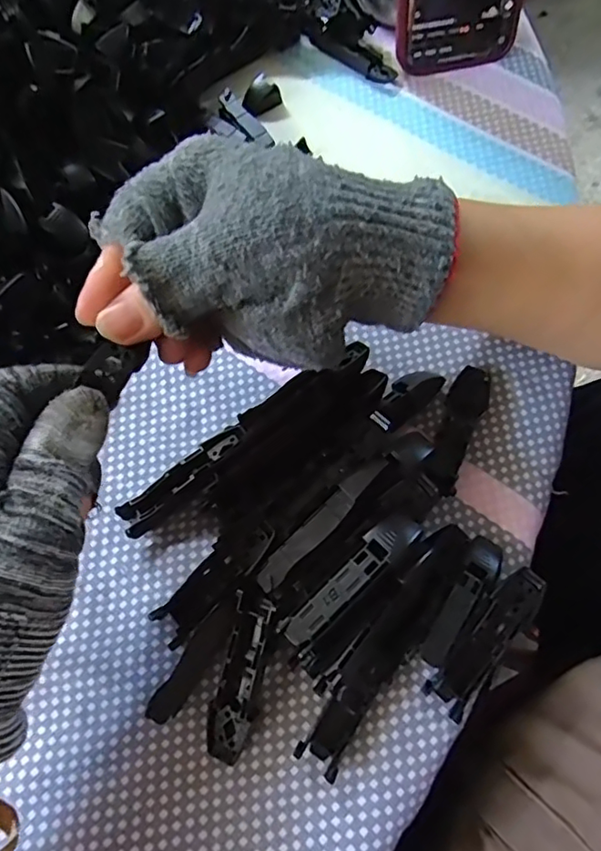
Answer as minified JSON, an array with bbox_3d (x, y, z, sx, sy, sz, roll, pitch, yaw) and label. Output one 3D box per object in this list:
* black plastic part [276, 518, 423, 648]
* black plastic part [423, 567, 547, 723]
[{"bbox_3d":[0.020,0.058,0.223,0.066,0.012,0.014,-40,74,-12],"label":"black plastic part"},{"bbox_3d":[0.080,0.090,0.244,0.016,0.010,0.068,39,76,14],"label":"black plastic part"}]

